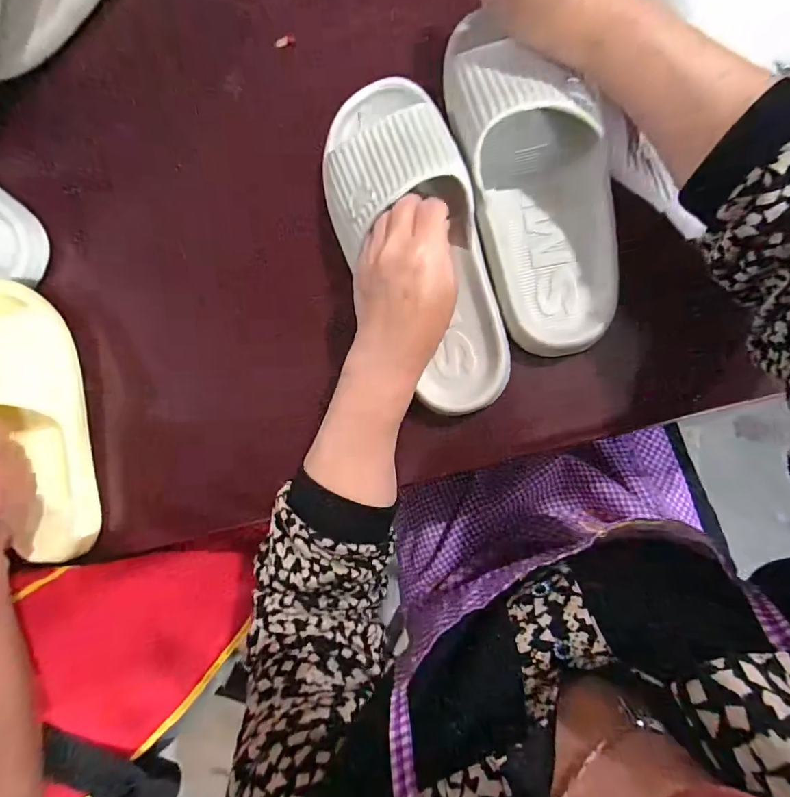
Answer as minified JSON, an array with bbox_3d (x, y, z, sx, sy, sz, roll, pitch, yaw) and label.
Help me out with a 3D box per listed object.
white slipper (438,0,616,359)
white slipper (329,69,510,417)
[{"bbox_3d":[0.106,-0.169,0.341,0.097,0.077,0.263,-17,93,5],"label":"white slipper"},{"bbox_3d":[0.016,-0.123,0.346,0.109,0.070,0.271,-21,92,5],"label":"white slipper"}]

